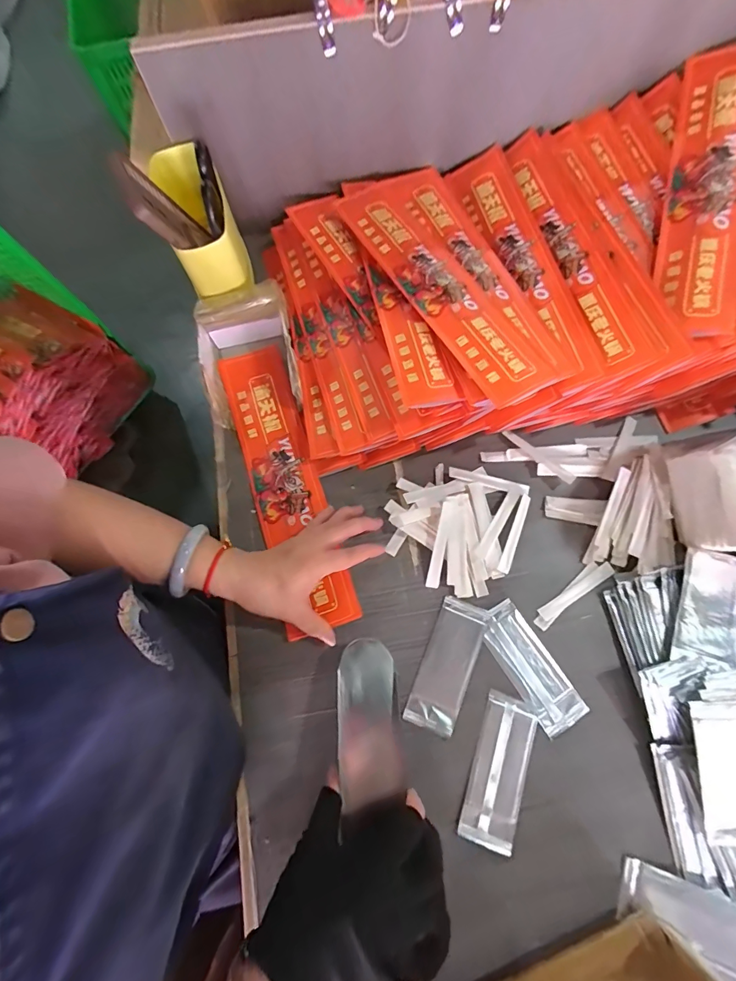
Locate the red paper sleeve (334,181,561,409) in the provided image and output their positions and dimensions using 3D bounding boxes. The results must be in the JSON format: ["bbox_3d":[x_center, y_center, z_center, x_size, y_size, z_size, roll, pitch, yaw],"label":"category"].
[{"bbox_3d":[0.071,-0.225,0.431,0.075,0.008,0.332,-28,70,-2],"label":"red paper sleeve"}]

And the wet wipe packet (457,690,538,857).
[{"bbox_3d":[0.122,0.259,0.372,0.048,0.010,0.122,18,76,8],"label":"wet wipe packet"}]

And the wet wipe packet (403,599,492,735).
[{"bbox_3d":[0.080,0.172,0.397,0.047,0.008,0.123,22,76,9],"label":"wet wipe packet"}]

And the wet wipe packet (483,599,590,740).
[{"bbox_3d":[0.160,0.174,0.396,0.048,0.007,0.122,-32,75,-6],"label":"wet wipe packet"}]

